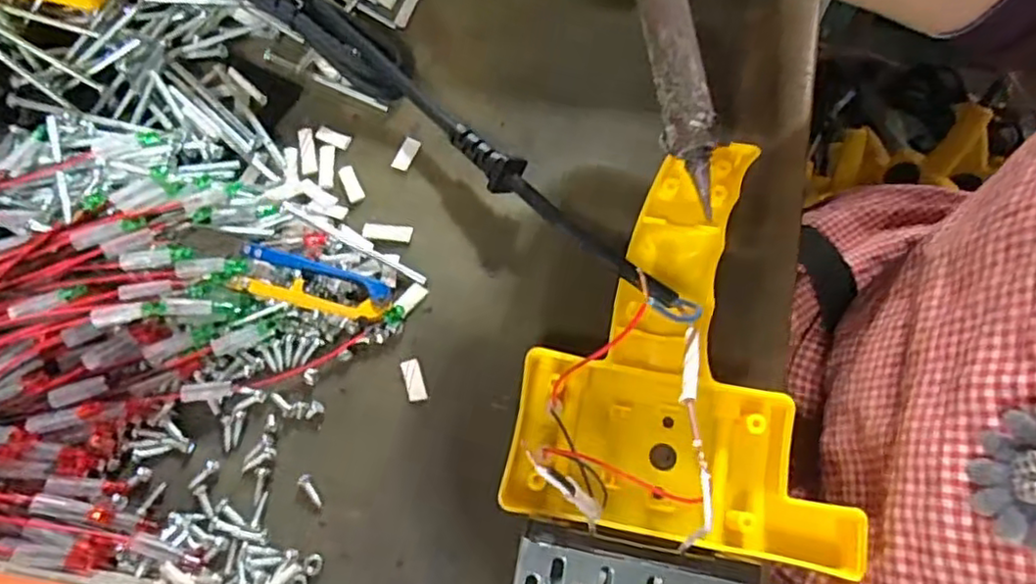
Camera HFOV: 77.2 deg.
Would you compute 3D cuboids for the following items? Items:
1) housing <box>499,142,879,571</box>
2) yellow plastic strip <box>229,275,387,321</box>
[{"bbox_3d":[0.071,0.018,0.256,0.125,0.038,0.154,10,70,4],"label":"housing"},{"bbox_3d":[-0.087,0.002,0.274,0.063,0.013,0.010,13,70,5],"label":"yellow plastic strip"}]

